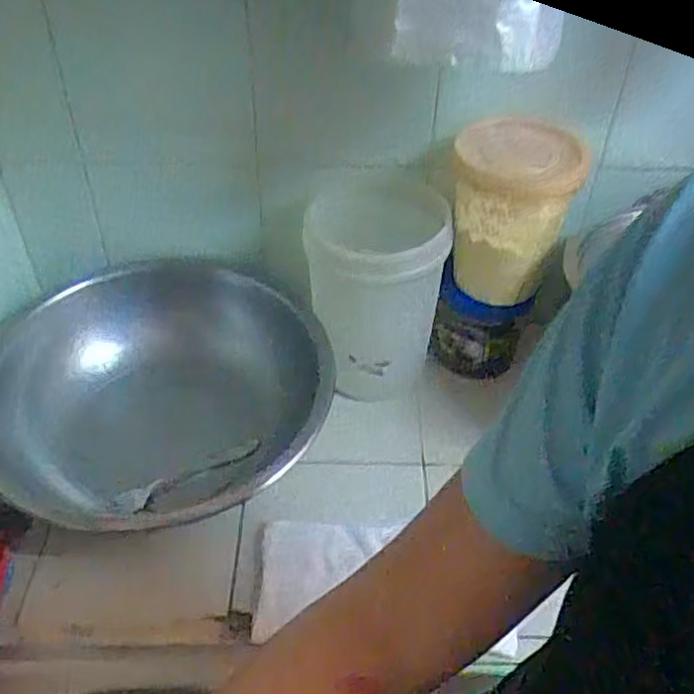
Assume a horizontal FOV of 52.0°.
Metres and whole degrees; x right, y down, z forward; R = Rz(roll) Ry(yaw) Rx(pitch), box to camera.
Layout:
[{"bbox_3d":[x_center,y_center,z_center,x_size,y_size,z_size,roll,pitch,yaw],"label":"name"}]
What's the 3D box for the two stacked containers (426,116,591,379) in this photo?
[{"bbox_3d":[0.172,-0.097,0.805,0.114,0.287,0.109,18,45,17],"label":"two stacked containers"}]

